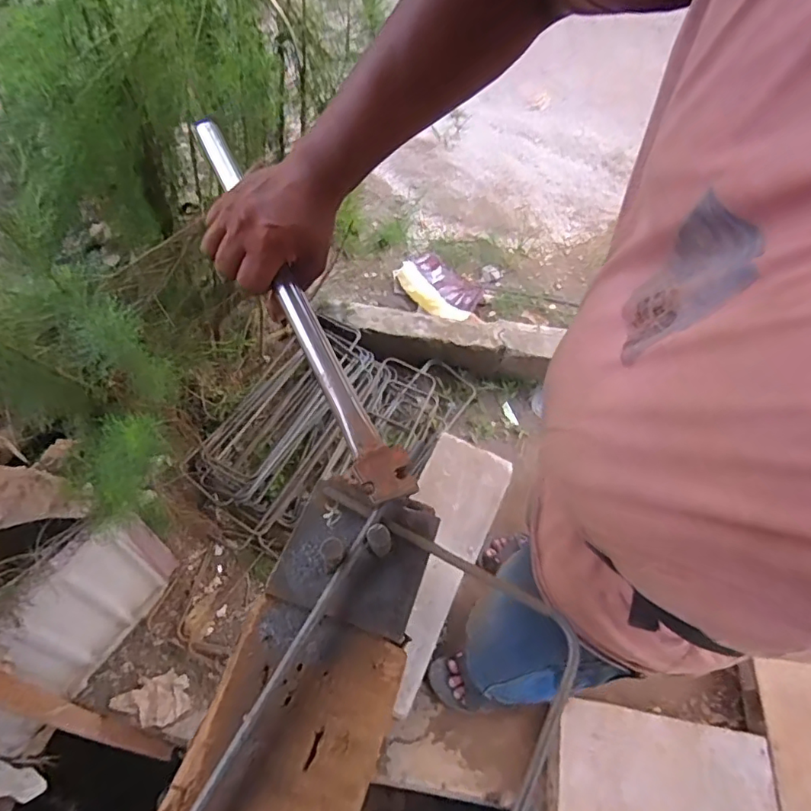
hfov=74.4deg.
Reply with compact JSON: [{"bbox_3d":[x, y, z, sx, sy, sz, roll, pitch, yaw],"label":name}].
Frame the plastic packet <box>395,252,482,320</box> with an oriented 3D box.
[{"bbox_3d":[0.098,-0.374,1.690,0.267,0.048,0.206,37,64,19],"label":"plastic packet"}]

